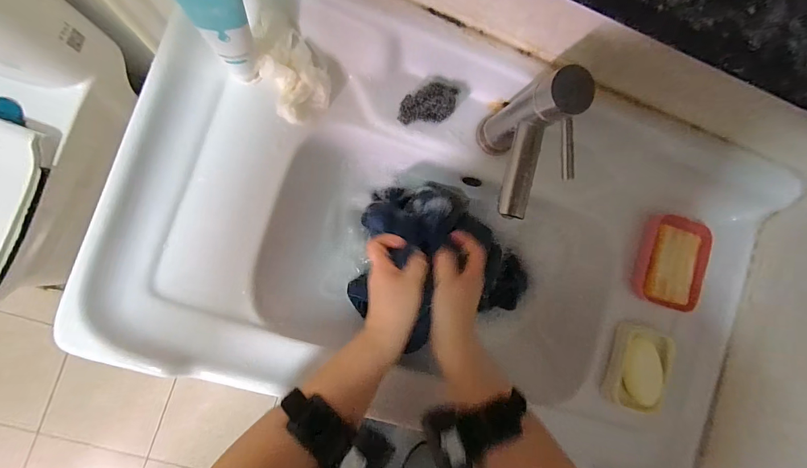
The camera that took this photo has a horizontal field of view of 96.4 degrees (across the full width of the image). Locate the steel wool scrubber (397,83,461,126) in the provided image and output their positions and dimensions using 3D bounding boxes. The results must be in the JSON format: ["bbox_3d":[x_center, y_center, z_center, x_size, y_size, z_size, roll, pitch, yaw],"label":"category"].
[{"bbox_3d":[0.033,-0.168,0.458,0.077,0.033,0.043,-7,90,-9],"label":"steel wool scrubber"}]

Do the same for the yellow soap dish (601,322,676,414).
[{"bbox_3d":[0.339,0.190,0.513,0.082,0.027,0.113,13,87,-9],"label":"yellow soap dish"}]

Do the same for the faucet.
[{"bbox_3d":[0.129,-0.086,0.400,0.055,0.164,0.138,6,88,-9],"label":"faucet"}]

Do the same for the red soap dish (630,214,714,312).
[{"bbox_3d":[0.385,0.041,0.511,0.099,0.021,0.124,11,87,-9],"label":"red soap dish"}]

